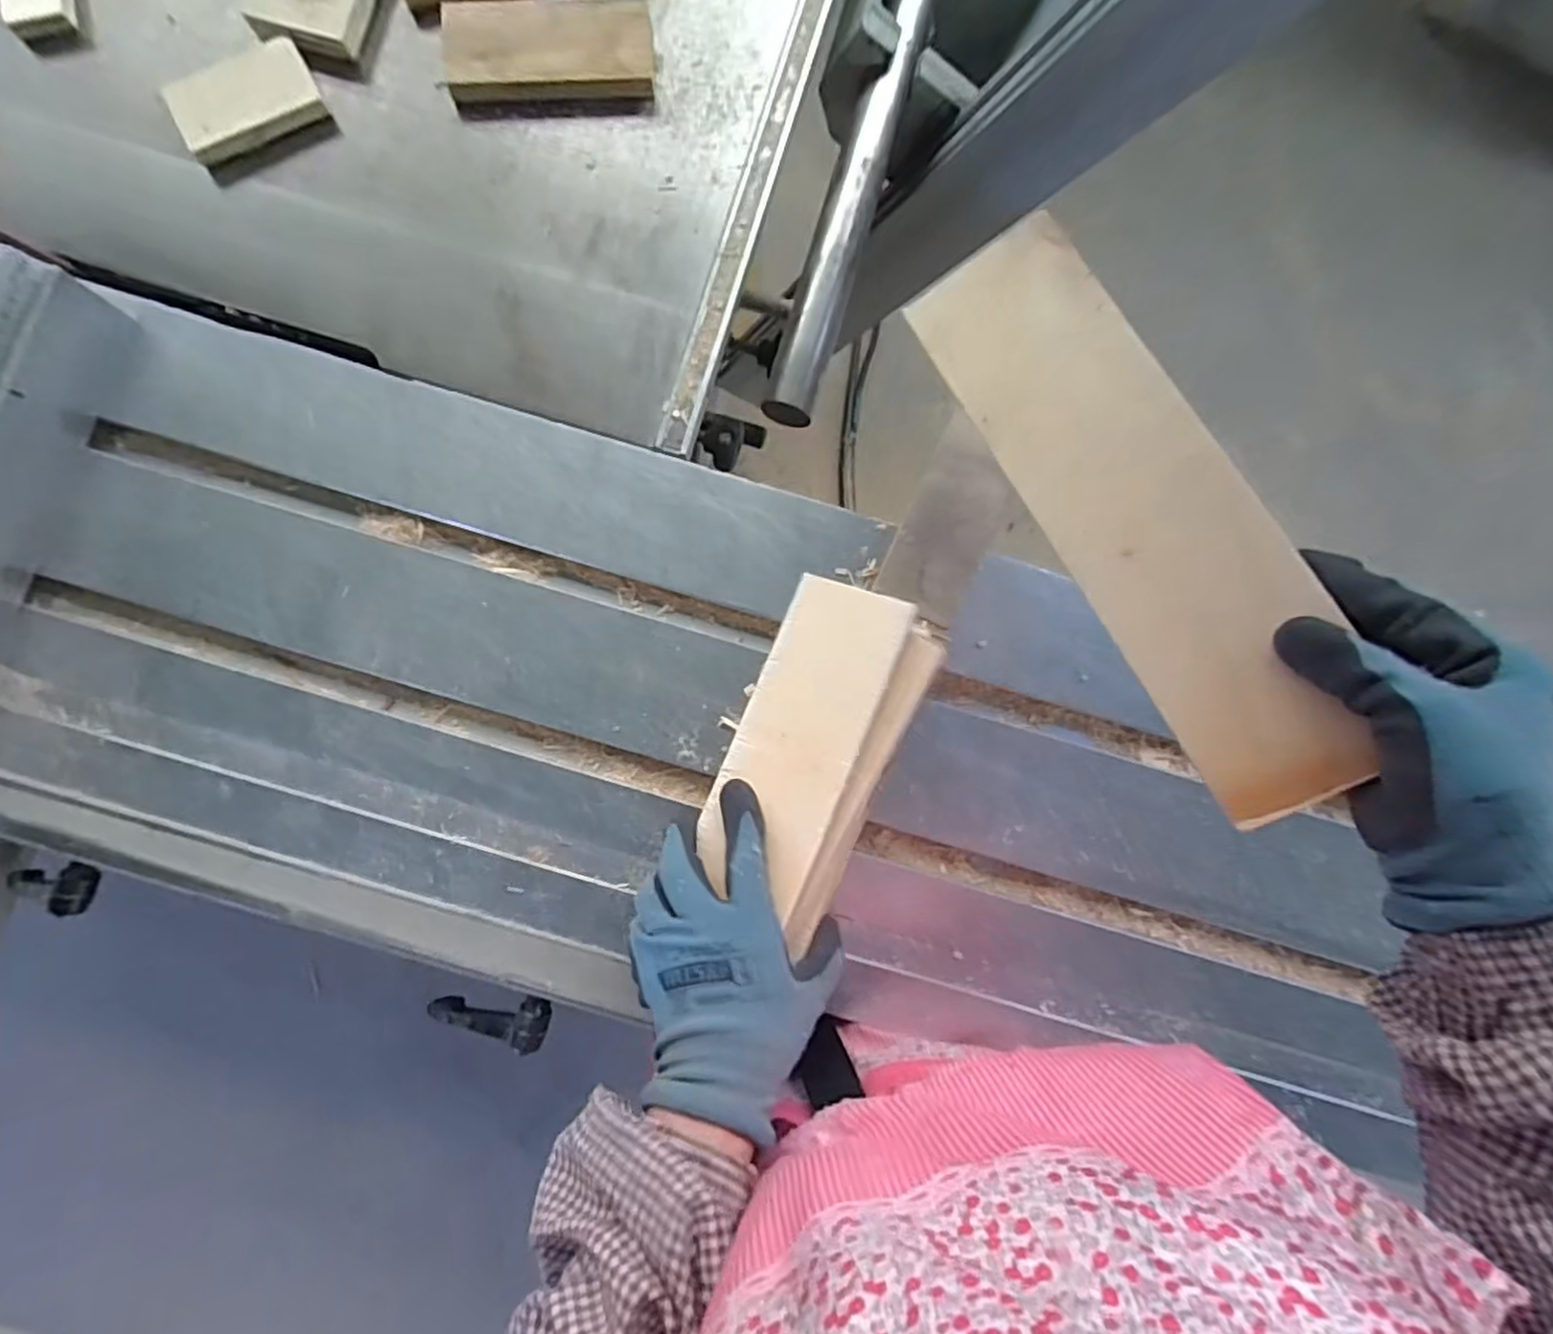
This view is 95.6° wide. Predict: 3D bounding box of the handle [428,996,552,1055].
[{"bbox_3d":[-0.192,0.234,0.468,0.096,0.016,0.033,-5,85,23],"label":"handle"}]

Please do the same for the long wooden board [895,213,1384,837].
[{"bbox_3d":[0.170,-0.077,0.332,0.082,0.013,0.296,-33,77,25],"label":"long wooden board"}]

